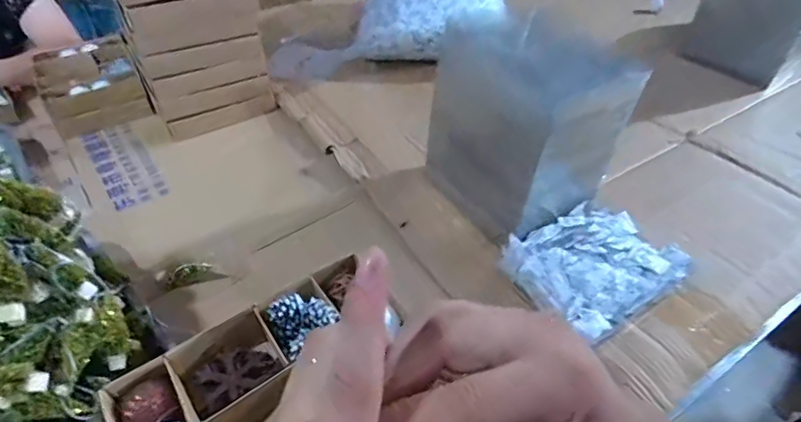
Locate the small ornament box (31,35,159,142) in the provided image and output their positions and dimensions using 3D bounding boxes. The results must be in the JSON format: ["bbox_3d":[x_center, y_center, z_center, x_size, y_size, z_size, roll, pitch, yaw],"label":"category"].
[{"bbox_3d":[-0.608,-0.251,0.995,0.168,0.086,0.208,-22,49,-25],"label":"small ornament box"}]

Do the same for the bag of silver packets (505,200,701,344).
[{"bbox_3d":[0.264,0.068,0.679,0.207,0.041,0.165,-23,50,-26],"label":"bag of silver packets"}]

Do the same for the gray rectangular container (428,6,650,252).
[{"bbox_3d":[0.175,-0.117,0.729,0.179,0.225,0.208,-24,50,-27],"label":"gray rectangular container"}]

